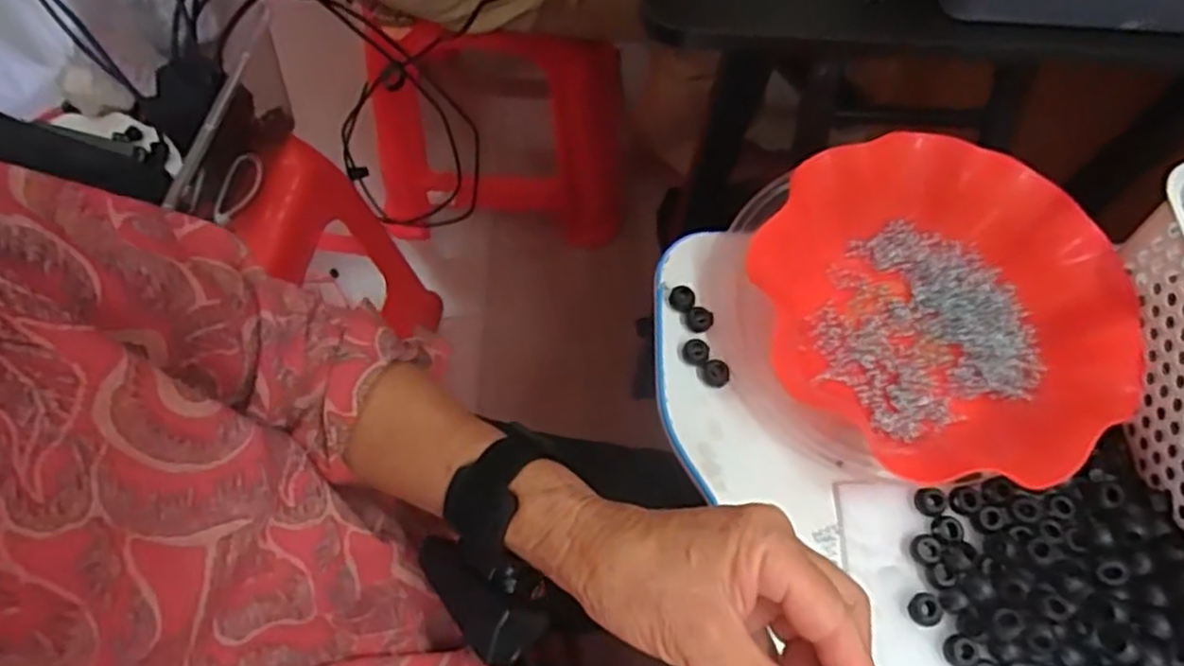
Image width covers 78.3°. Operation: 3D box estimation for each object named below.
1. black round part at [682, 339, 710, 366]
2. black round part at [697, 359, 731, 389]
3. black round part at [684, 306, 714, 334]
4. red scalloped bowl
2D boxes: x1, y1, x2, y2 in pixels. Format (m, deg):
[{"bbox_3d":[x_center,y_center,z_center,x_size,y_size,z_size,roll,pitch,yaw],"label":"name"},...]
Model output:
[{"bbox_3d":[0.069,0.012,0.479,0.017,0.009,0.016,1,66,-2],"label":"black round part"},{"bbox_3d":[0.081,0.027,0.475,0.019,0.009,0.018,1,66,-2],"label":"black round part"},{"bbox_3d":[0.072,-0.009,0.487,0.019,0.007,0.016,0,66,-2],"label":"black round part"},{"bbox_3d":[0.213,-0.016,0.463,0.227,0.061,0.212,41,71,15],"label":"red scalloped bowl"}]

